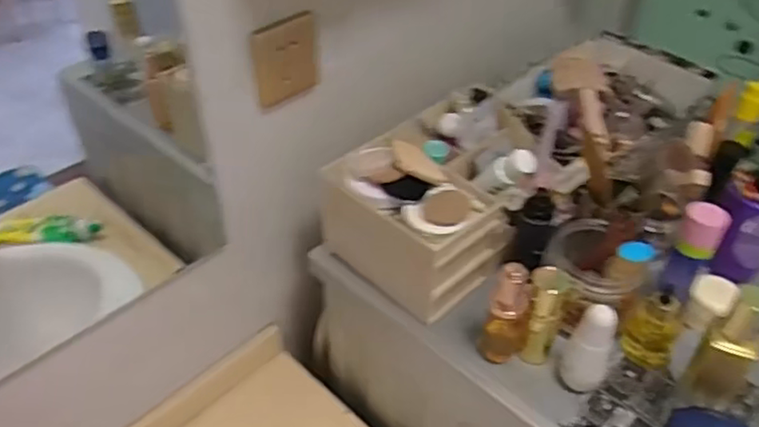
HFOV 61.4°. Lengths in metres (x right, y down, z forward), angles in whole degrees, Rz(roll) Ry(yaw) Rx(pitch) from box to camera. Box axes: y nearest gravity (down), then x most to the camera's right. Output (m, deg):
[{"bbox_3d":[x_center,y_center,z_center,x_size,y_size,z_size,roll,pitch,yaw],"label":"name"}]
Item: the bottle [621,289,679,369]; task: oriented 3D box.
[{"bbox_3d":[0.290,0.119,0.673,0.050,0.079,0.052,20,45,20],"label":"bottle"}]

